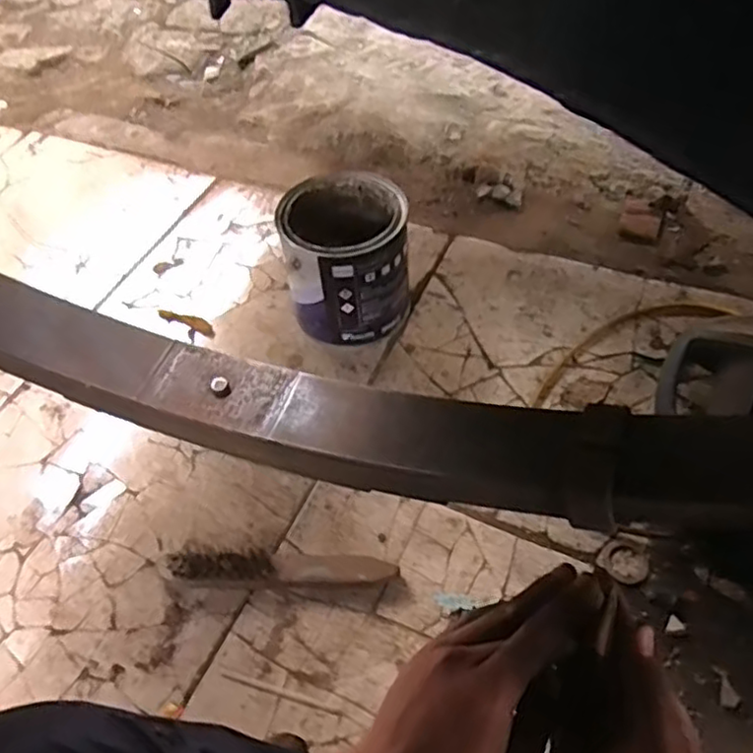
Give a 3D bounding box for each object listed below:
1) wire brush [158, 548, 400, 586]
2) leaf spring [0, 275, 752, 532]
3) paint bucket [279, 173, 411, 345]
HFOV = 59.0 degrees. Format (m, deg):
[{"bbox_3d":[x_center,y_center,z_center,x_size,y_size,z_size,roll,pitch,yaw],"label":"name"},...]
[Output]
[{"bbox_3d":[-0.101,0.191,0.662,0.236,0.031,0.035,0,54,5],"label":"wire brush"},{"bbox_3d":[-0.100,-0.013,0.445,0.763,0.122,0.073,13,54,14],"label":"leaf spring"},{"bbox_3d":[-0.036,-0.142,0.825,0.140,0.161,0.149,-2,54,3],"label":"paint bucket"}]

